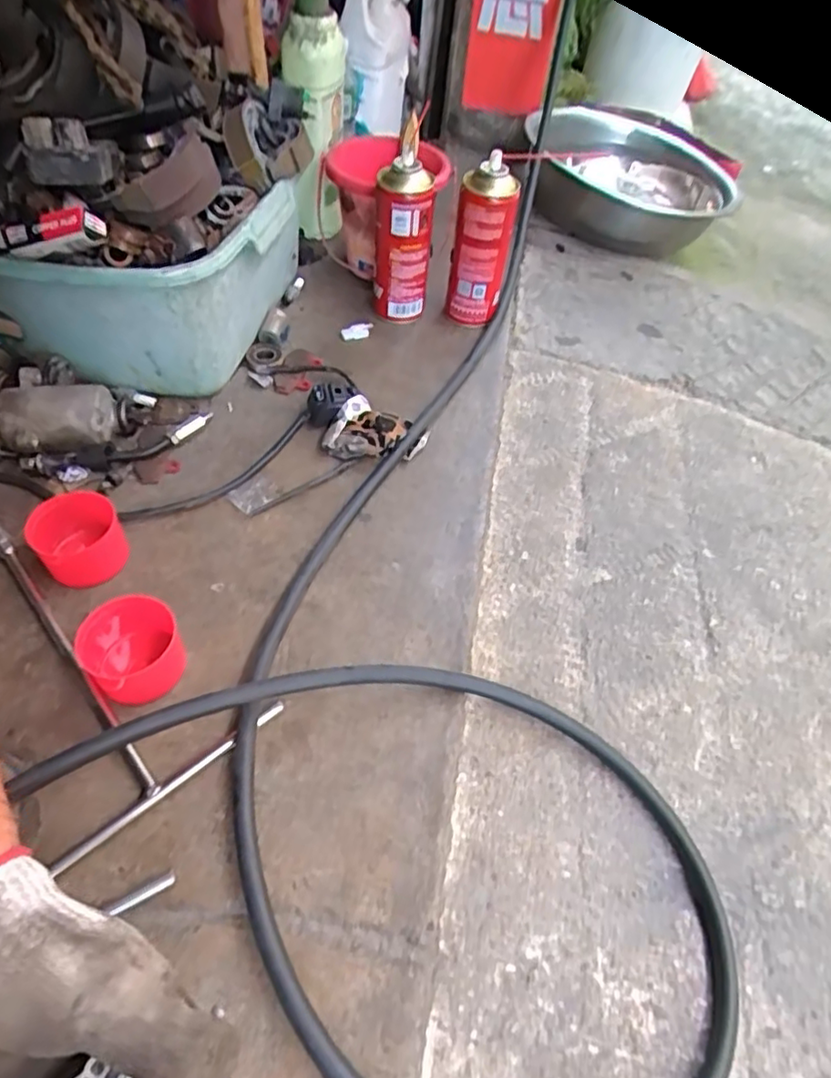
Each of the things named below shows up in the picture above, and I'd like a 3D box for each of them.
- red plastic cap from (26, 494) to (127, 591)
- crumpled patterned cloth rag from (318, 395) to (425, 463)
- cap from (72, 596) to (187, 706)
[{"bbox_3d":[-0.279,0.000,0.515,0.063,0.042,0.070,-22,57,-20],"label":"red plastic cap"},{"bbox_3d":[-0.040,-0.105,0.621,0.095,0.031,0.062,13,52,4],"label":"crumpled patterned cloth rag"},{"bbox_3d":[-0.209,0.082,0.454,0.067,0.048,0.058,-14,55,-16],"label":"cap"}]

